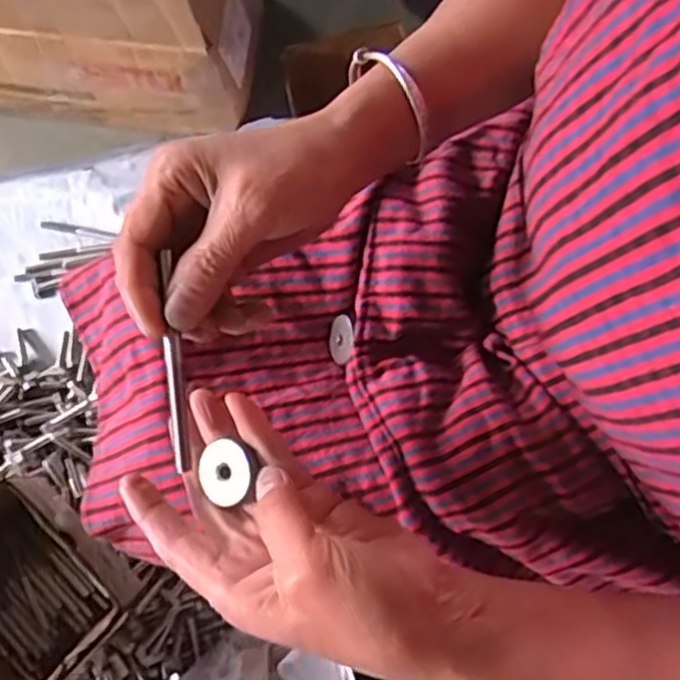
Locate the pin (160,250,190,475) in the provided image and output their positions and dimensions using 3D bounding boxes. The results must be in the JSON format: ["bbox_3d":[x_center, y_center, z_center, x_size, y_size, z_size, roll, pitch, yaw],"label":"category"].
[{"bbox_3d":[-0.070,0.009,0.297,0.006,0.005,0.086,-7,82,-1],"label":"pin"}]

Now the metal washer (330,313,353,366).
[{"bbox_3d":[0.001,0.001,0.439,0.006,0.026,0.029,0,51,-38],"label":"metal washer"}]

